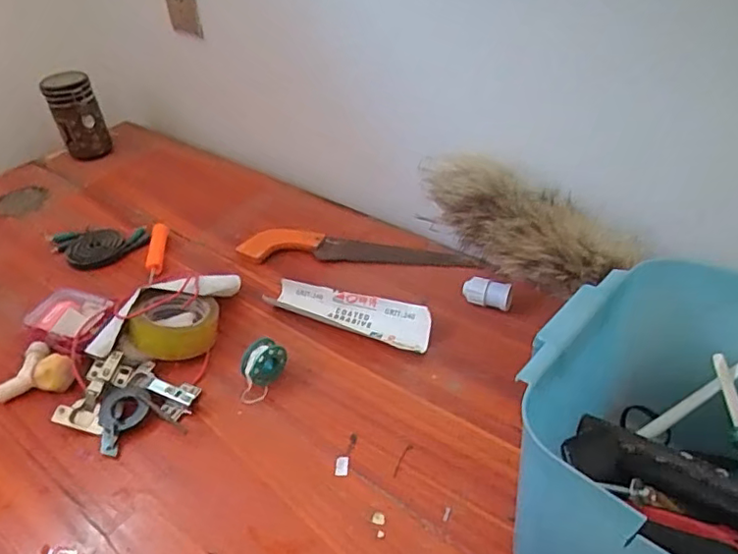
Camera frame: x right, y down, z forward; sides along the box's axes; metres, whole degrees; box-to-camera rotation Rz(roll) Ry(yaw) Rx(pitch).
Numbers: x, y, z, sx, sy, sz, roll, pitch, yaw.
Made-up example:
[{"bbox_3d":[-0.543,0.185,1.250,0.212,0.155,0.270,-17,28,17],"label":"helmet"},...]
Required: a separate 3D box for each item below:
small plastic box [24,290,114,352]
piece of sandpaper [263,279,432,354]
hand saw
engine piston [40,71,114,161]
[{"bbox_3d":[-0.408,0.063,0.790,0.109,0.038,0.088,18,44,24],"label":"small plastic box"},{"bbox_3d":[-0.026,0.048,0.790,0.236,0.030,0.061,15,42,21],"label":"piece of sandpaper"},{"bbox_3d":[-0.017,-0.045,0.912,0.367,0.026,0.063,2,39,7],"label":"hand saw"},{"bbox_3d":[-0.609,-0.329,1.206,0.091,0.175,0.085,-20,42,-20],"label":"engine piston"}]

